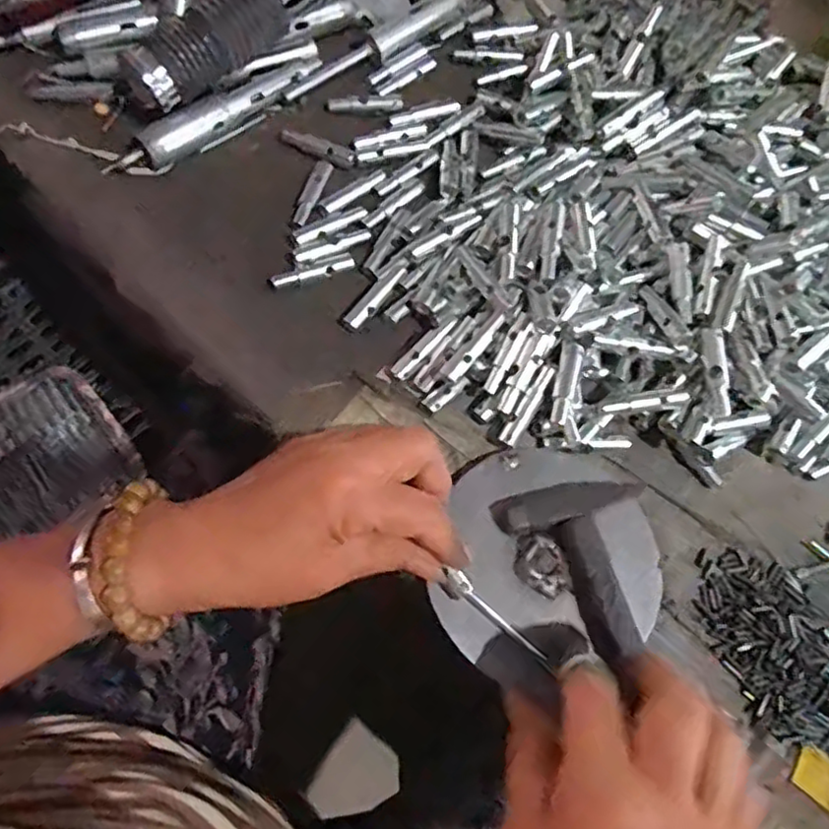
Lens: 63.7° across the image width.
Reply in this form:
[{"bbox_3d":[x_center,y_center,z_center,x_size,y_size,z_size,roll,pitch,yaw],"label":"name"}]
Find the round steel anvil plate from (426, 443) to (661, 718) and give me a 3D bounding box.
[{"bbox_3d":[0.070,0.074,0.356,0.127,0.022,0.116,1,64,-3],"label":"round steel anvil plate"}]

